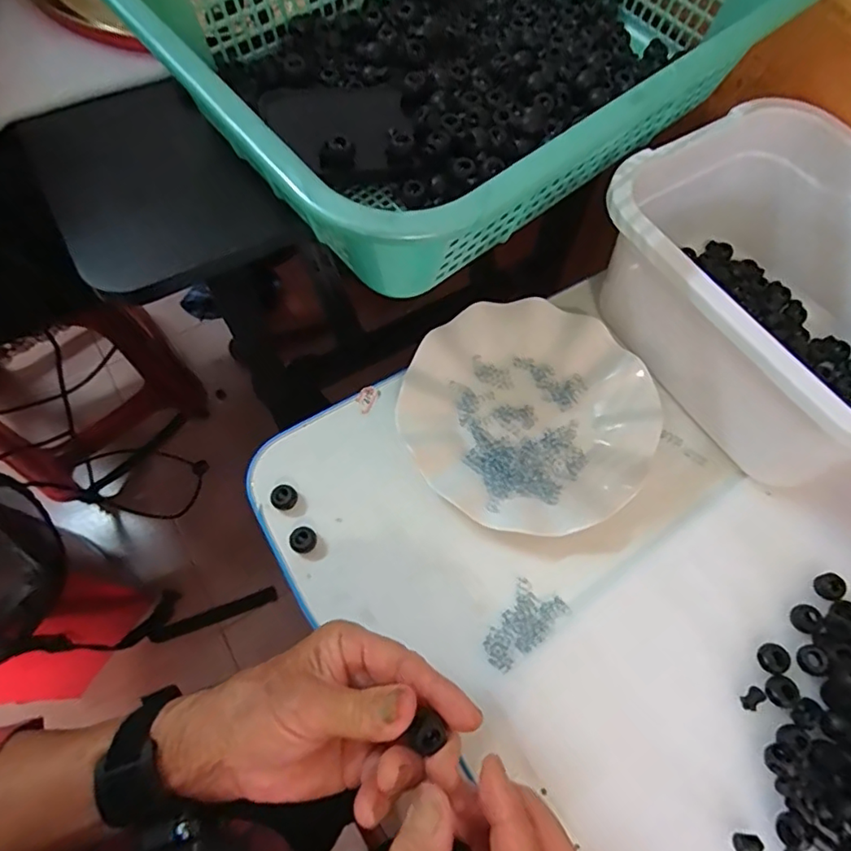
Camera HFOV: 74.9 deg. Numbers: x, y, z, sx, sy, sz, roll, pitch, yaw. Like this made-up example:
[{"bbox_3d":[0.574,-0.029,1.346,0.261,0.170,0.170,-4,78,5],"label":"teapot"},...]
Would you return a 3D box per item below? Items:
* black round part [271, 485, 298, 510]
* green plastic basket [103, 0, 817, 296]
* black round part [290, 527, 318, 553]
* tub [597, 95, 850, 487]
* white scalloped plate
[{"bbox_3d":[-0.098,0.051,0.390,0.017,0.012,0.017,1,67,-2],"label":"black round part"},{"bbox_3d":[0.034,-0.263,0.361,0.369,0.090,0.285,-34,72,-15],"label":"green plastic basket"},{"bbox_3d":[-0.083,0.078,0.379,0.017,0.011,0.017,1,67,-2],"label":"black round part"},{"bbox_3d":[0.248,-0.088,0.391,0.179,0.118,0.242,-31,71,-14],"label":"tub"},{"bbox_3d":[0.076,-0.010,0.415,0.177,0.021,0.175,1,67,-2],"label":"white scalloped plate"}]

